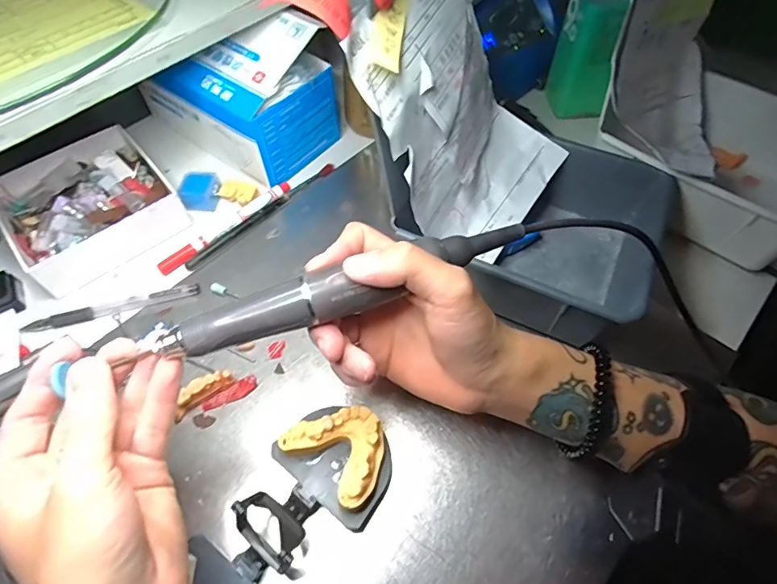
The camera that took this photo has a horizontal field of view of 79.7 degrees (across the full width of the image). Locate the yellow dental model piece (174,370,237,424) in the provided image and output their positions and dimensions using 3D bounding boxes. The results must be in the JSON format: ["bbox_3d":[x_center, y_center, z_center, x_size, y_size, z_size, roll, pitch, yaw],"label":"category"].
[{"bbox_3d":[-0.131,0.069,0.323,0.045,0.015,0.013,-34,62,-20],"label":"yellow dental model piece"}]

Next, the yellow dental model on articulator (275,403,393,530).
[{"bbox_3d":[-0.028,0.101,0.289,0.070,0.035,0.059,35,64,21],"label":"yellow dental model on articulator"}]

